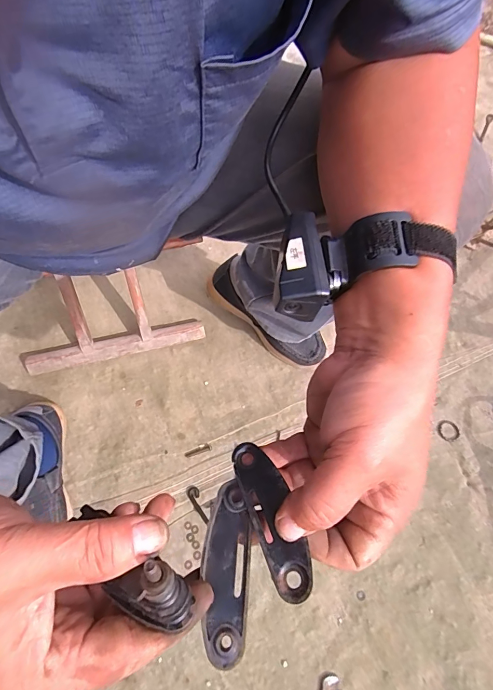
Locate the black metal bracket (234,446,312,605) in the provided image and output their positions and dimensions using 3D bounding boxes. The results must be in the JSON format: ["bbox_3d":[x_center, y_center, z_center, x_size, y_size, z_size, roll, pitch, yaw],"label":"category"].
[{"bbox_3d":[0.013,0.094,0.216,0.023,0.006,0.085,-19,52,-8],"label":"black metal bracket"}]

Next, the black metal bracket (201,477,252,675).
[{"bbox_3d":[-0.011,0.119,0.209,0.025,0.006,0.084,0,57,0],"label":"black metal bracket"}]

